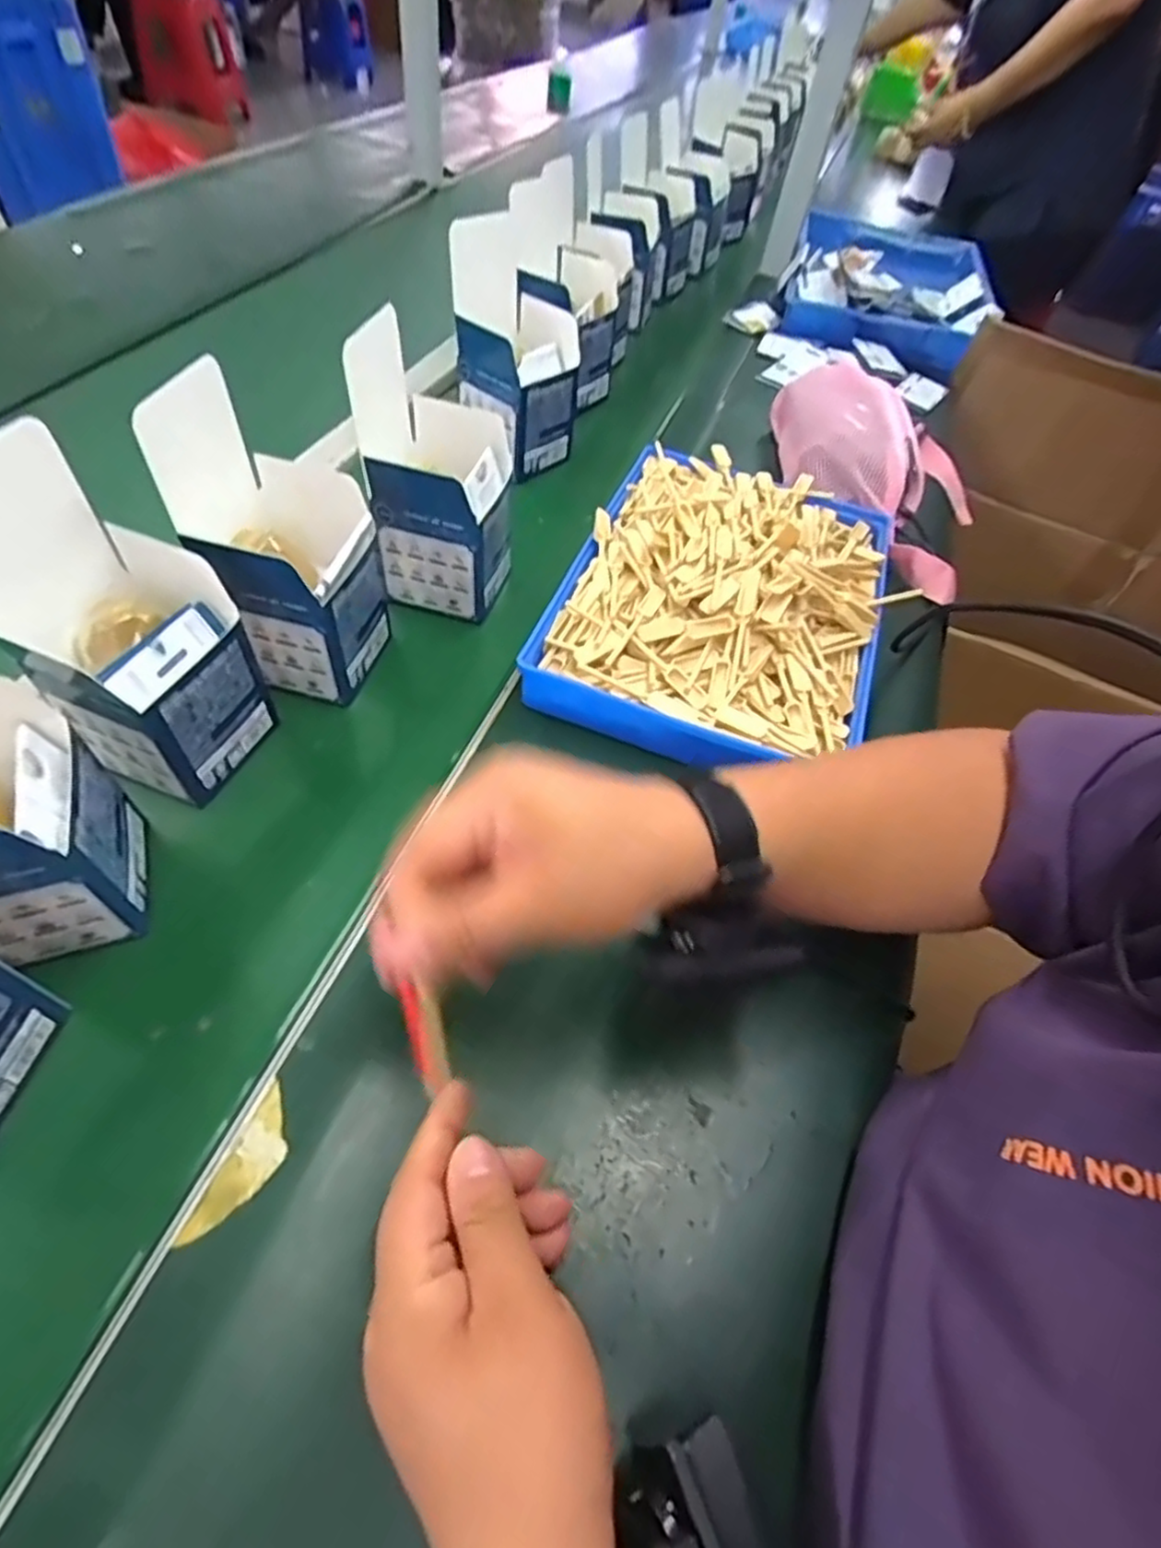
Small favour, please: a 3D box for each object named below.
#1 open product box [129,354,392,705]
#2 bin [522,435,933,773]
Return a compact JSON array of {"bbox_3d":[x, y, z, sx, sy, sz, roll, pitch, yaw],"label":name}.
[{"bbox_3d":[-0.184,-0.139,0.432,0.088,0.164,0.104,13,60,5],"label":"open product box"},{"bbox_3d":[0.116,-0.150,0.528,0.231,0.054,0.311,21,61,9],"label":"bin"}]

